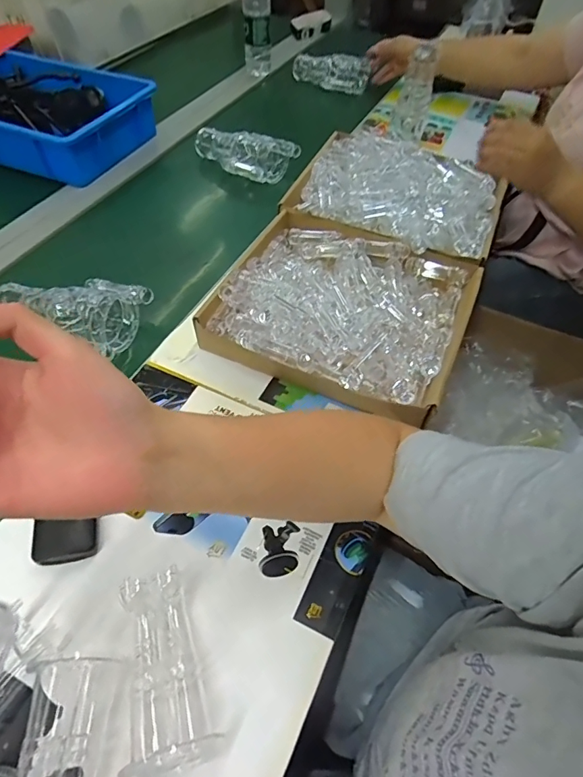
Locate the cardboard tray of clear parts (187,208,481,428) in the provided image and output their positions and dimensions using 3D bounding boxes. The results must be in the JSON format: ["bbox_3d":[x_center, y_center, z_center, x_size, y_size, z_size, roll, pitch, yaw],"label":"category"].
[{"bbox_3d":[0.071,-0.115,0.601,0.308,0.070,0.288,23,56,13],"label":"cardboard tray of clear parts"}]

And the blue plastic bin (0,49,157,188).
[{"bbox_3d":[-0.500,-0.553,0.892,0.400,0.093,0.275,19,55,12],"label":"blue plastic bin"}]

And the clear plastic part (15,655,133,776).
[{"bbox_3d":[-0.159,0.265,0.317,0.064,0.060,0.126,-1,54,-4],"label":"clear plastic part"}]

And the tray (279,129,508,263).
[{"bbox_3d":[0.178,-0.327,0.739,0.322,0.059,0.285,22,55,14],"label":"tray"}]

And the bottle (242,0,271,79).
[{"bbox_3d":[-0.086,-0.910,1.109,0.071,0.224,0.069,-2,53,-3],"label":"bottle"}]

